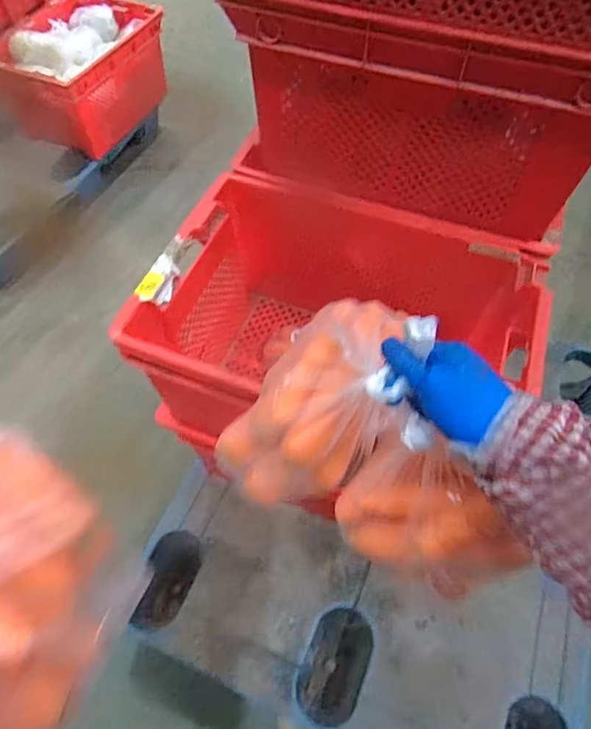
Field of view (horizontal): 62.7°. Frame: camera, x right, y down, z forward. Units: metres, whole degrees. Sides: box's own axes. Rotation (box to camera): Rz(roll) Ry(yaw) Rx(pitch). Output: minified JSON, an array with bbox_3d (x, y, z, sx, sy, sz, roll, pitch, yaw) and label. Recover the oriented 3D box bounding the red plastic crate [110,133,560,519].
[{"bbox_3d":[0.081,-0.049,0.889,0.611,0.321,0.421,22,60,13],"label":"red plastic crate"}]

